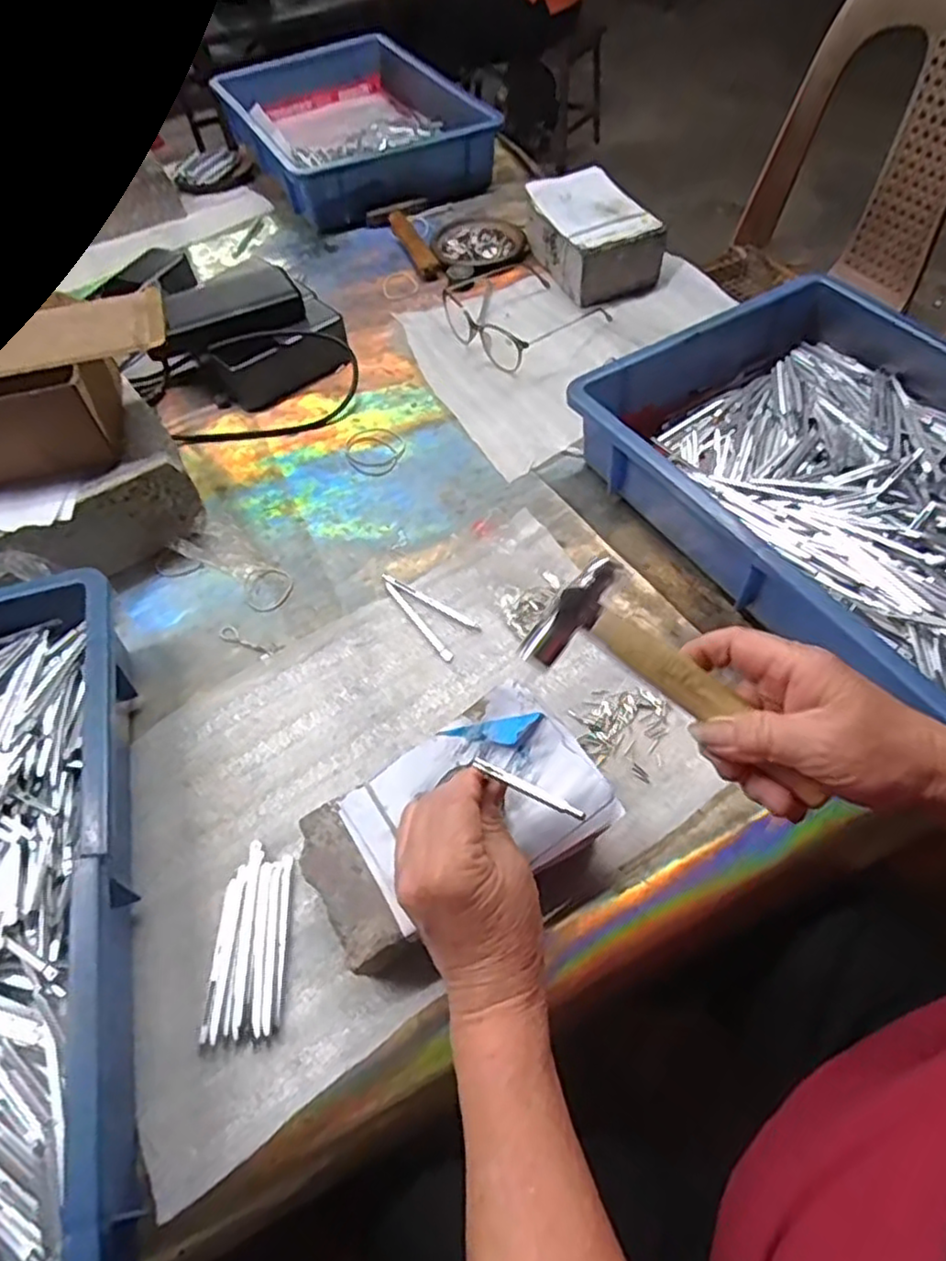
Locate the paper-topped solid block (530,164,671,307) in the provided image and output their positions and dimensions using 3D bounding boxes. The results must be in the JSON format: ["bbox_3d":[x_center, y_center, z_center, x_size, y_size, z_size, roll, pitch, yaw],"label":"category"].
[{"bbox_3d":[0.131,-0.451,0.776,0.100,0.071,0.156,-23,56,-12],"label":"paper-topped solid block"}]

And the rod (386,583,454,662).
[{"bbox_3d":[-0.043,-0.008,0.526,0.008,0.004,0.090,-33,59,-18],"label":"rod"}]

